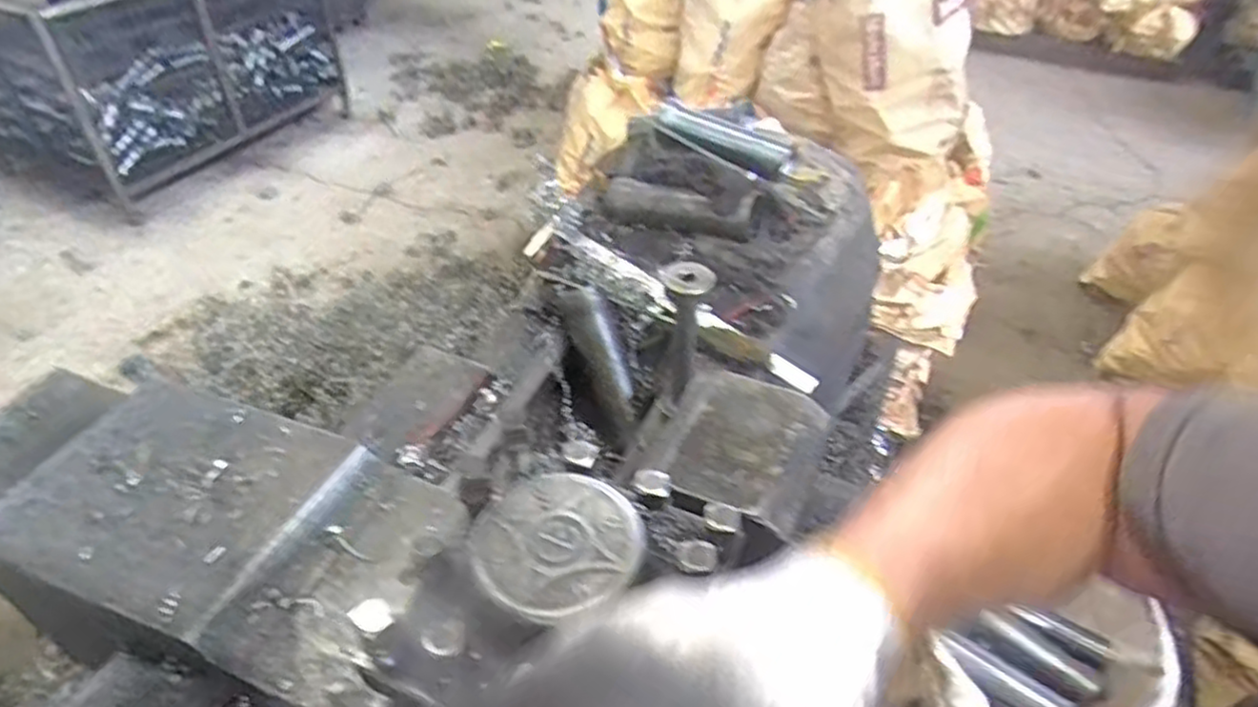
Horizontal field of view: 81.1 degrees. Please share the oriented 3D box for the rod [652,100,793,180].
[{"bbox_3d":[0.125,-0.292,0.997,0.197,0.050,0.053,26,46,8],"label":"rod"}]

